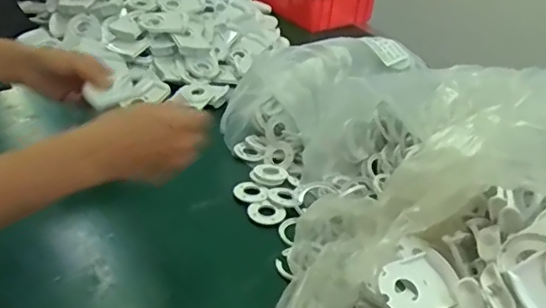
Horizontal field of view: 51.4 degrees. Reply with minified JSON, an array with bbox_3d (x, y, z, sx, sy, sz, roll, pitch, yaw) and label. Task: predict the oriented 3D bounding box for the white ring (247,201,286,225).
[{"bbox_3d":[-0.007,0.070,0.684,0.043,0.006,0.043,4,31,-3],"label":"white ring"}]

